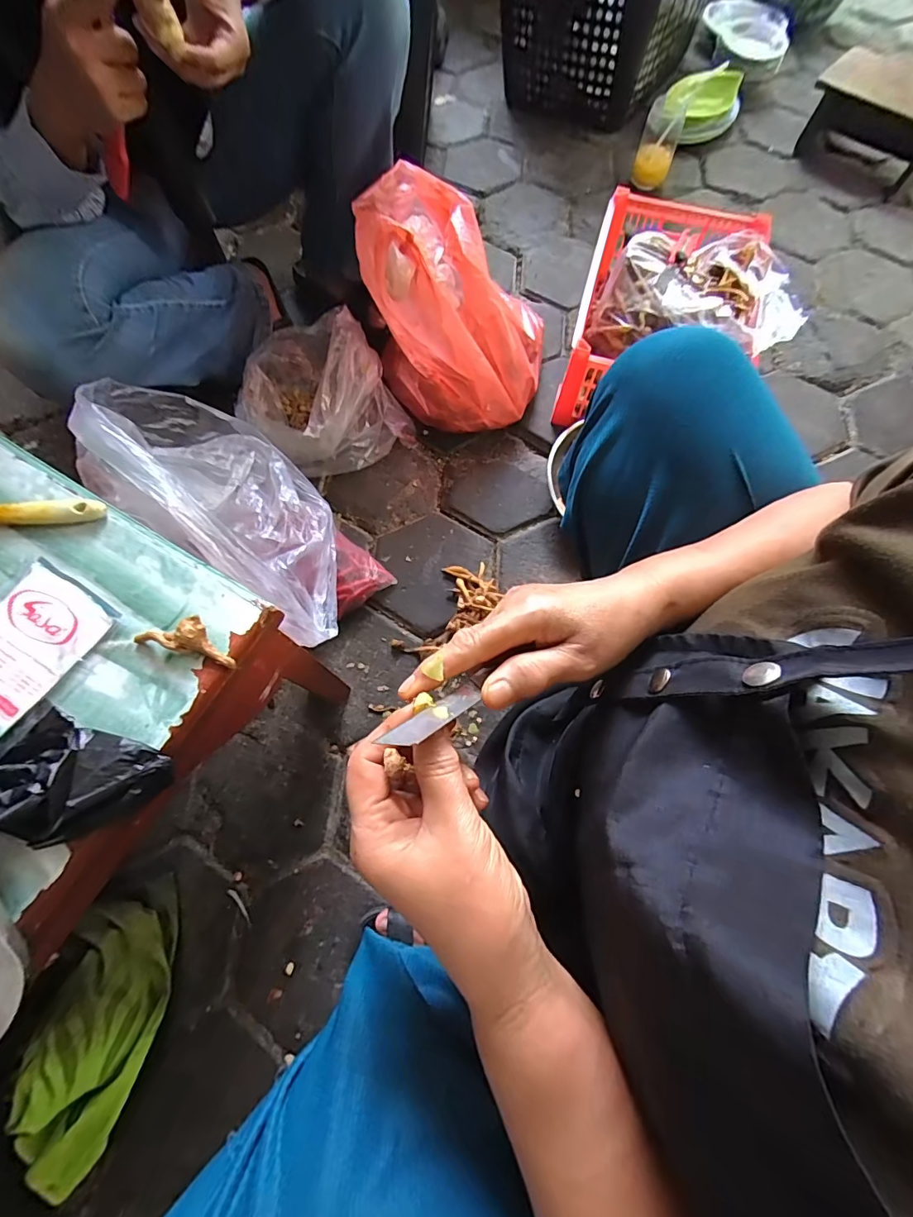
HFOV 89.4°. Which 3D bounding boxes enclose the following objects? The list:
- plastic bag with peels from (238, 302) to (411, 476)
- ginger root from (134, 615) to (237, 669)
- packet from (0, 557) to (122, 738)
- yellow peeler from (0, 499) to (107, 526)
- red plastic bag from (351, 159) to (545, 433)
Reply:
[{"bbox_3d":[-0.235,-0.367,0.785,0.236,0.129,0.247,-29,74,-9],"label":"plastic bag with peels"},{"bbox_3d":[-0.199,0.020,0.344,0.074,0.017,0.027,15,72,5],"label":"ginger root"},{"bbox_3d":[-0.321,0.025,0.341,0.080,0.021,0.108,30,74,10],"label":"packet"},{"bbox_3d":[-0.378,-0.078,0.382,0.167,0.016,0.027,1,71,1],"label":"yellow peeler"},{"bbox_3d":[0.007,-0.484,0.747,0.276,0.273,0.278,16,72,6],"label":"red plastic bag"}]

